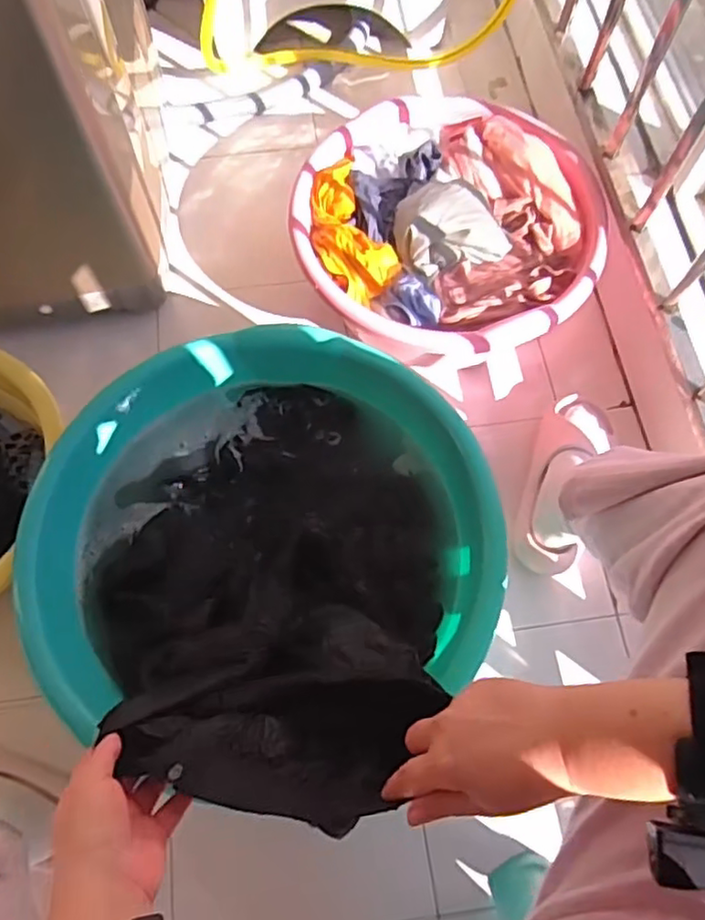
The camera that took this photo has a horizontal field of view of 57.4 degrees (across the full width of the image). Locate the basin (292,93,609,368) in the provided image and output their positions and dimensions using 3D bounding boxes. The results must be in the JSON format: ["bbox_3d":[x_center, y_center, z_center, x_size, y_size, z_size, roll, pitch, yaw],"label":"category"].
[{"bbox_3d":[0.137,-0.338,0.965,0.415,0.202,0.415,0,69,0],"label":"basin"}]

